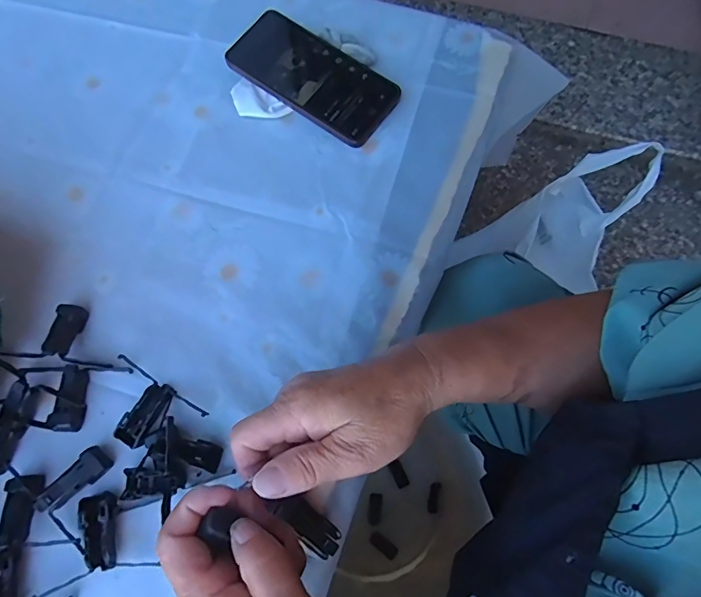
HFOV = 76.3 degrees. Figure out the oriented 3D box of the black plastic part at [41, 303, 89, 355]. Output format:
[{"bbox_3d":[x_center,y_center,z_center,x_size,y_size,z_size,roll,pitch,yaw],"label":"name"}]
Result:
[{"bbox_3d":[-0.224,0.024,0.351,0.017,0.015,0.047,4,55,4],"label":"black plastic part"}]

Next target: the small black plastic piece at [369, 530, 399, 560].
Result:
[{"bbox_3d":[0.053,0.398,0.721,0.049,0.004,0.022,35,74,15],"label":"small black plastic piece"}]

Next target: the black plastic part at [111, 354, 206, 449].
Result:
[{"bbox_3d":[-0.152,0.085,0.331,0.081,0.009,0.049,28,73,13],"label":"black plastic part"}]

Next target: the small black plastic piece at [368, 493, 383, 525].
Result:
[{"bbox_3d":[0.041,0.349,0.740,0.023,0.004,0.047,7,69,5],"label":"small black plastic piece"}]

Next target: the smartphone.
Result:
[{"bbox_3d":[-0.035,-0.217,0.432,0.162,0.008,0.077,35,81,7],"label":"smartphone"}]

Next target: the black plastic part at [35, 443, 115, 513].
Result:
[{"bbox_3d":[-0.193,0.127,0.312,0.018,0.015,0.048,38,58,15],"label":"black plastic part"}]

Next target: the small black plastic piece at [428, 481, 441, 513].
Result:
[{"bbox_3d":[0.139,0.330,0.741,0.018,0.004,0.049,11,70,7],"label":"small black plastic piece"}]

